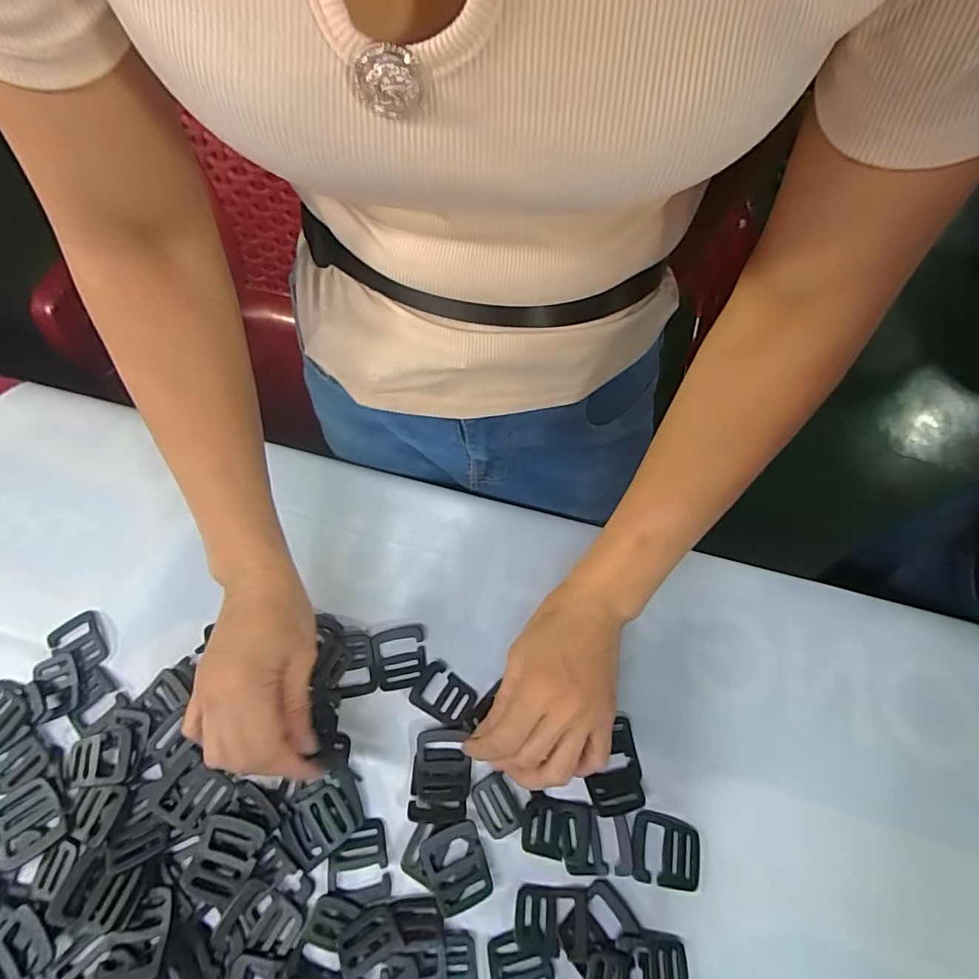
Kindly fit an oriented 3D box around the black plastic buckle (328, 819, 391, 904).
[{"bbox_3d":[-0.082,0.234,0.322,0.036,0.006,0.042,-9,60,-9],"label":"black plastic buckle"}]

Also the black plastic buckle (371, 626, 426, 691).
[{"bbox_3d":[-0.068,0.125,0.385,0.037,0.004,0.044,-6,60,-7],"label":"black plastic buckle"}]

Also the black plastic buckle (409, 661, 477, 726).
[{"bbox_3d":[-0.033,0.149,0.374,0.043,0.004,0.032,30,62,14],"label":"black plastic buckle"}]

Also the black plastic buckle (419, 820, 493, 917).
[{"bbox_3d":[-0.020,0.235,0.320,0.036,0.006,0.043,-19,62,-15],"label":"black plastic buckle"}]

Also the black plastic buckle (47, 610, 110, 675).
[{"bbox_3d":[-0.302,0.114,0.378,0.033,0.006,0.045,-30,65,-20],"label":"black plastic buckle"}]

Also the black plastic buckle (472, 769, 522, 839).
[{"bbox_3d":[0.005,0.209,0.339,0.024,0.006,0.035,-23,63,-16],"label":"black plastic buckle"}]

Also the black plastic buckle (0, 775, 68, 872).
[{"bbox_3d":[-0.288,0.206,0.319,0.036,0.006,0.043,-33,66,-21],"label":"black plastic buckle"}]

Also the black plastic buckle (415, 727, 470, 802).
[{"bbox_3d":[-0.031,0.186,0.349,0.036,0.005,0.042,-1,59,-4],"label":"black plastic buckle"}]

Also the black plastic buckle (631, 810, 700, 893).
[{"bbox_3d":[0.114,0.232,0.331,0.044,0.004,0.038,12,59,4],"label":"black plastic buckle"}]

